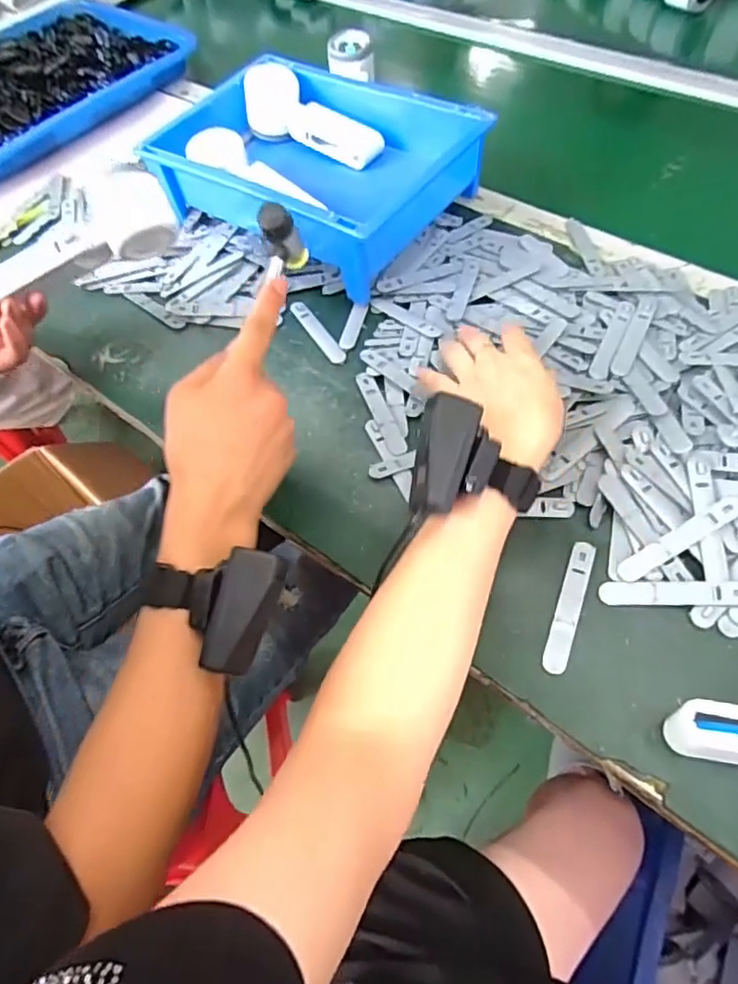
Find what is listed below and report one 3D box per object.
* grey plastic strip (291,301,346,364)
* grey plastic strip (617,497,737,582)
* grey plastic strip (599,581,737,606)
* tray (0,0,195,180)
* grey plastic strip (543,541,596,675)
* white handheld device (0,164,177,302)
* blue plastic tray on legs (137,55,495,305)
[{"bbox_3d":[-0.049,-0.152,0.561,0.015,0.005,0.090,-29,60,-14],"label":"grey plastic strip"},{"bbox_3d":[0.212,0.032,0.402,0.094,0.004,0.015,-32,60,0],"label":"grey plastic strip"},{"bbox_3d":[0.203,0.067,0.389,0.093,0.010,0.017,1,57,5],"label":"grey plastic strip"},{"bbox_3d":[-0.499,-0.567,0.838,0.365,0.048,0.509,33,65,23],"label":"tray"},{"bbox_3d":[0.134,0.075,0.393,0.016,0.006,0.094,17,60,15],"label":"grey plastic strip"},{"bbox_3d":[-0.234,-0.202,0.489,0.153,0.063,0.043,-38,18,-8],"label":"white handheld device"},{"bbox_3d":[-0.059,-0.346,0.623,0.304,0.080,0.216,32,65,22],"label":"blue plastic tray on legs"}]

